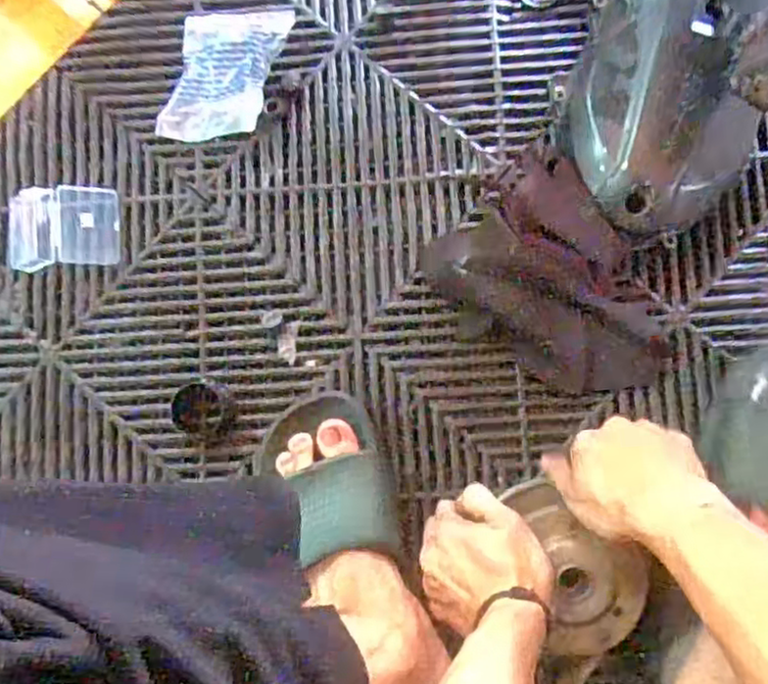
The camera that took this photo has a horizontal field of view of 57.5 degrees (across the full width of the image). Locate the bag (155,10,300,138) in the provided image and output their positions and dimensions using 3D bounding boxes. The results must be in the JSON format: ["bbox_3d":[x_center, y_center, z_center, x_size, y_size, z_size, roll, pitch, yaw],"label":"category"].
[{"bbox_3d":[-0.148,-0.247,0.654,0.102,0.030,0.133,8,83,4],"label":"bag"}]

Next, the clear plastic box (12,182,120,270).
[{"bbox_3d":[-0.301,-0.107,0.654,0.105,0.018,0.077,-5,83,2],"label":"clear plastic box"}]

